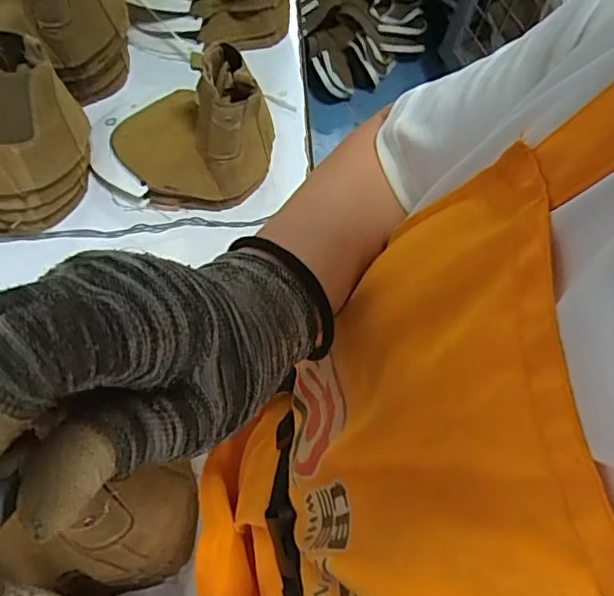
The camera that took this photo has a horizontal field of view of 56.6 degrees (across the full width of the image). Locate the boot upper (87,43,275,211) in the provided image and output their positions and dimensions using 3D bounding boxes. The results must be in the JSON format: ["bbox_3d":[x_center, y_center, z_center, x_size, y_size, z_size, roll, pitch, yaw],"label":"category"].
[{"bbox_3d":[-0.164,-0.215,0.698,0.226,0.158,0.174,35,68,12],"label":"boot upper"}]

